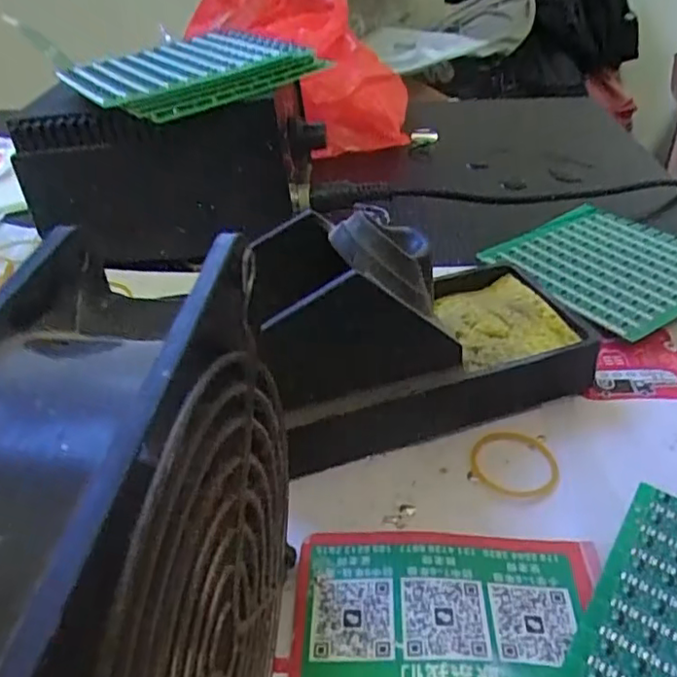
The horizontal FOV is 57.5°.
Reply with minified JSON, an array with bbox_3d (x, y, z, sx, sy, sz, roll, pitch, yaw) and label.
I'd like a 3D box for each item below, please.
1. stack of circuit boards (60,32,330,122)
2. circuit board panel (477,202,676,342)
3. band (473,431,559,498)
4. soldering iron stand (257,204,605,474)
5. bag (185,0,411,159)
[{"bbox_3d":[-0.077,-0.142,0.321,0.114,0.015,0.100,-22,42,-25],"label":"stack of circuit boards"},{"bbox_3d":[0.144,-0.040,0.325,0.102,0.004,0.098,-25,43,-28],"label":"circuit board panel"},{"bbox_3d":[0.066,0.045,0.229,0.031,0.004,0.031,0,37,0],"label":"band"},{"bbox_3d":[0.027,-0.011,0.242,0.144,0.075,0.072,-14,39,-18],"label":"soldering iron stand"},{"bbox_3d":[-0.032,-0.260,0.545,0.104,0.105,0.265,-20,42,-23],"label":"bag"}]

